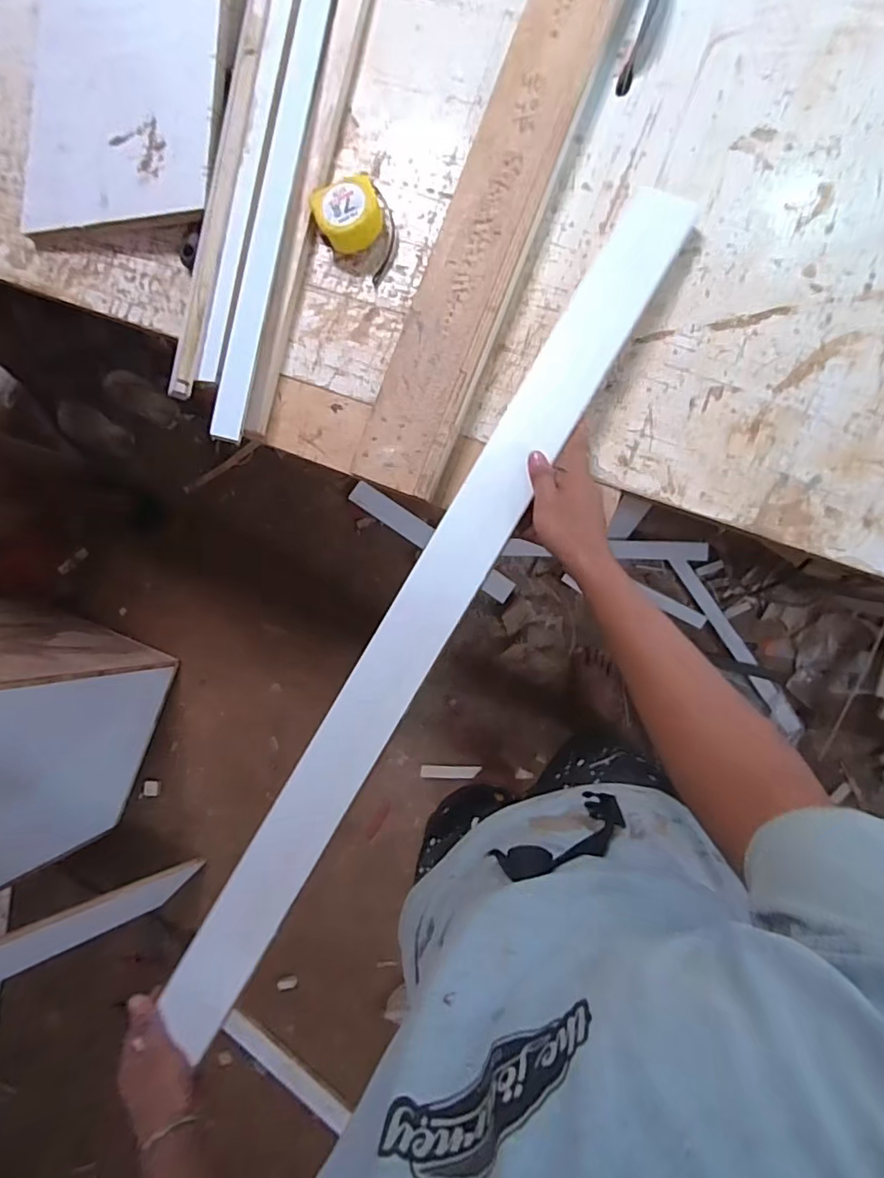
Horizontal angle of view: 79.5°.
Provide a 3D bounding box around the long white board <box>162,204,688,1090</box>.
[{"bbox_3d":[-0.020,0.031,0.564,0.073,0.021,0.994,30,91,9],"label":"long white board"}]

